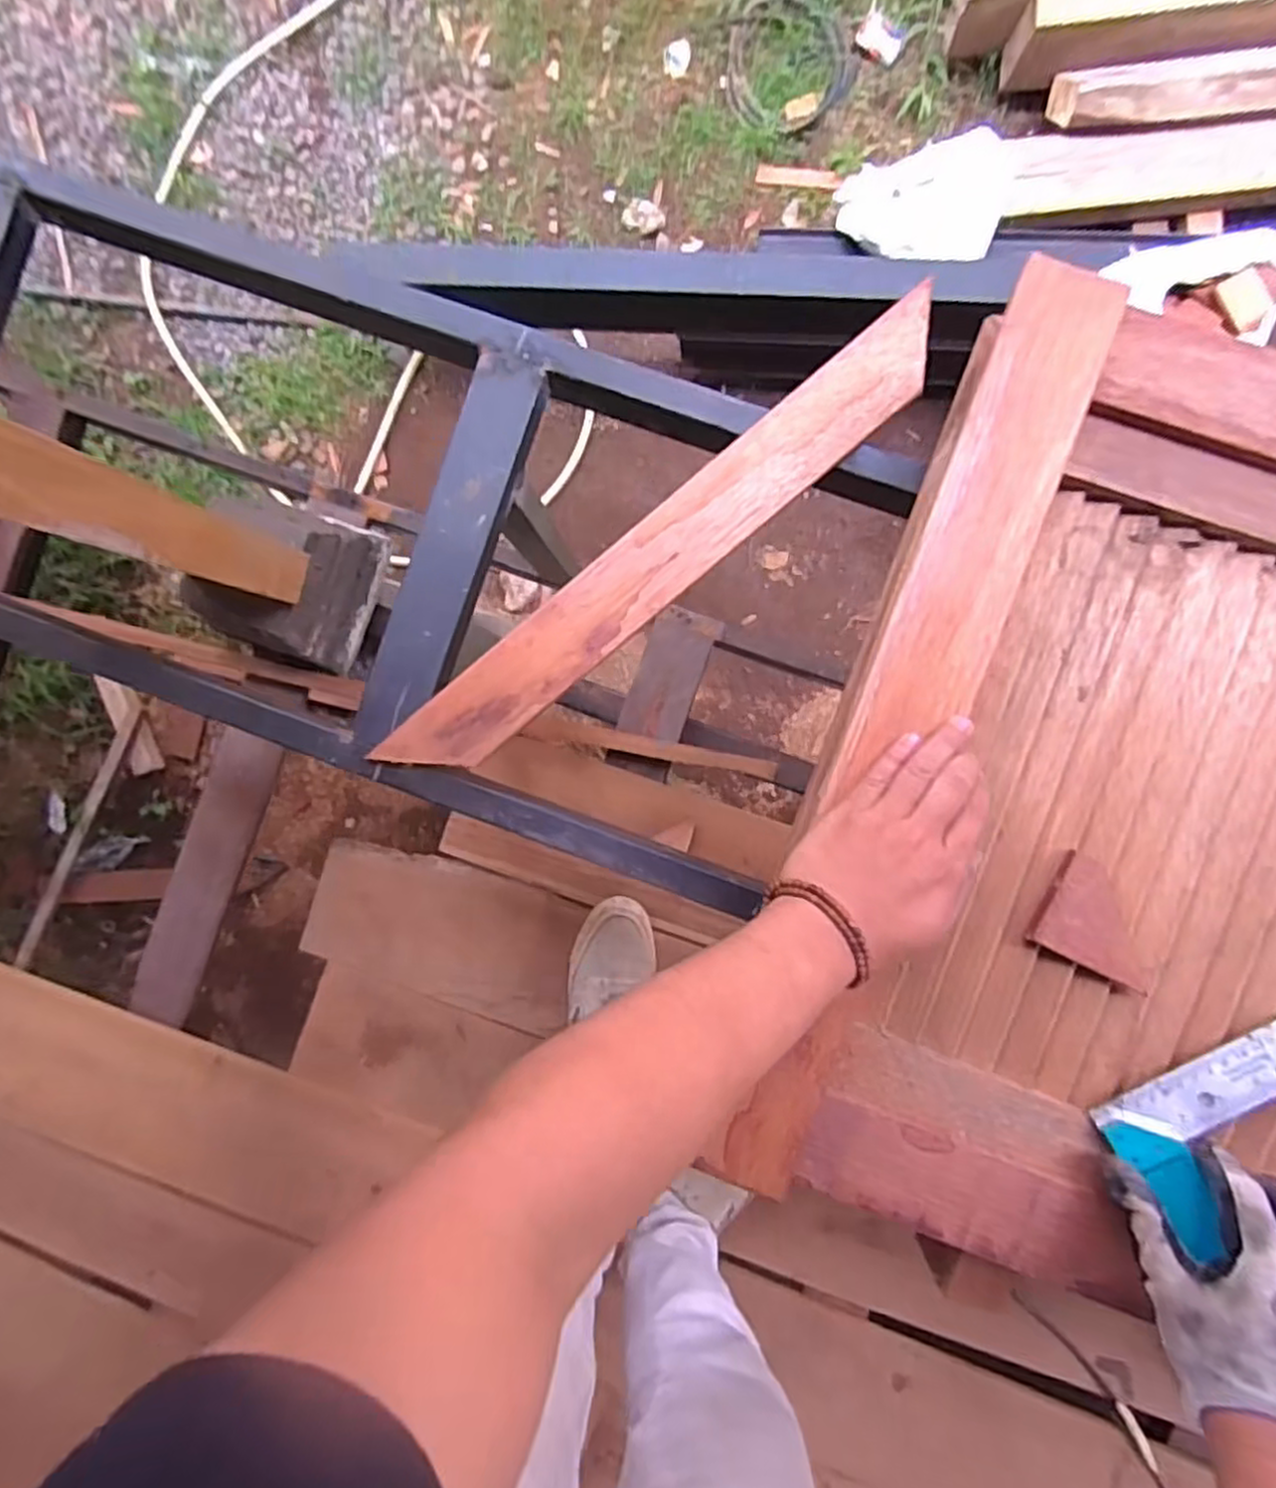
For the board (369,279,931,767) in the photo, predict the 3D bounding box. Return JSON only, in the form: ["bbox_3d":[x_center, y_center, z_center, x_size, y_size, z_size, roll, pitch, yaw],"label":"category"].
[{"bbox_3d":[0.020,-0.150,0.584,0.535,0.015,0.059,-39,88,3],"label":"board"}]

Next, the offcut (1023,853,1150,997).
[{"bbox_3d":[0.304,0.117,0.474,0.082,0.011,0.063,26,92,3],"label":"offcut"}]

